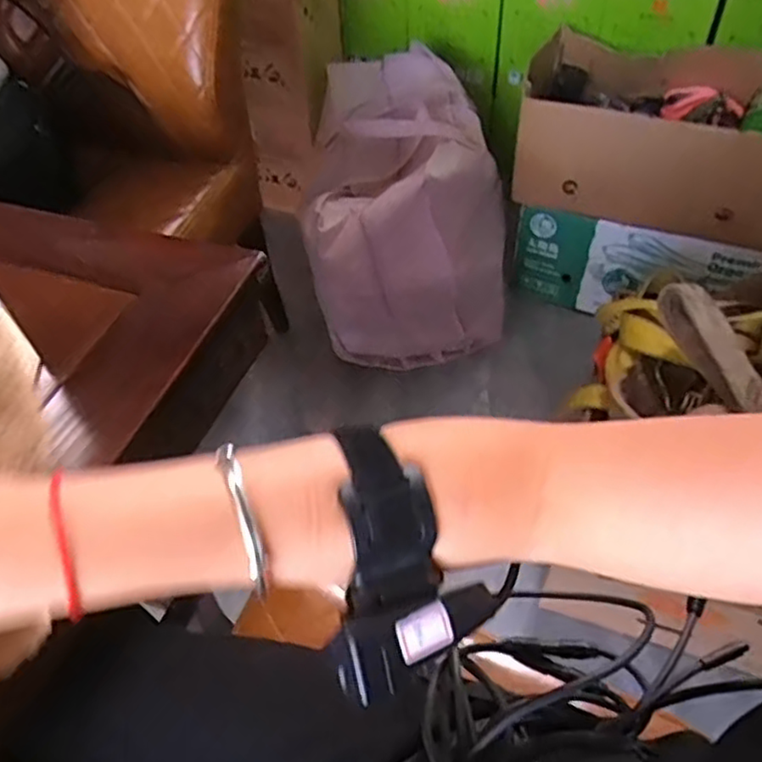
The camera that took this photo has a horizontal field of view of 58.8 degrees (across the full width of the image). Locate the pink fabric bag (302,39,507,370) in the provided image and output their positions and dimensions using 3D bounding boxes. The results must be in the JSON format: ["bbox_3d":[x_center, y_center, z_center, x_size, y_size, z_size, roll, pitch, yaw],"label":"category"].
[{"bbox_3d":[0.056,-0.364,1.366,0.362,0.418,0.579,-3,49,1],"label":"pink fabric bag"}]

